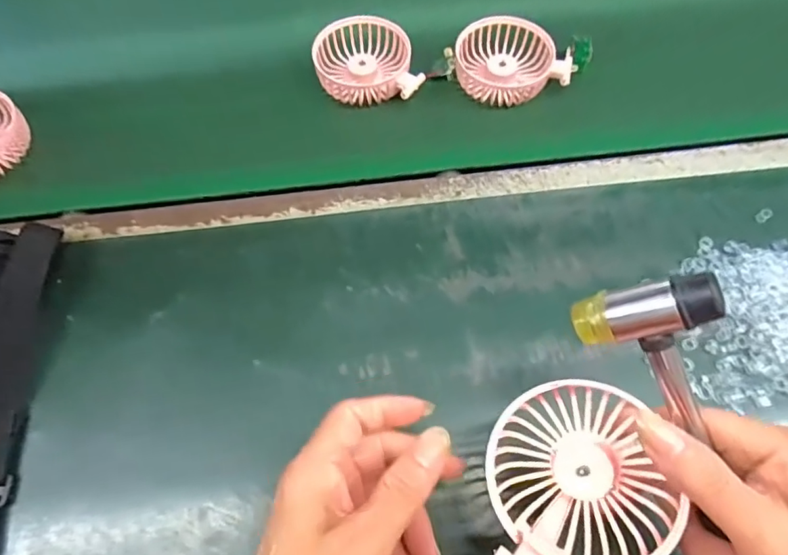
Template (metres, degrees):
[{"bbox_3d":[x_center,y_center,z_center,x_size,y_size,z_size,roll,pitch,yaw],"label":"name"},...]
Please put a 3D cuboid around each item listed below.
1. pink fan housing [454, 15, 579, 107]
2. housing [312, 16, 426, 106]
[{"bbox_3d":[0.109,-0.203,0.485,0.103,0.029,0.084,-4,65,-1],"label":"pink fan housing"},{"bbox_3d":[-0.026,-0.198,0.482,0.089,0.028,0.089,-11,66,-4],"label":"housing"}]

